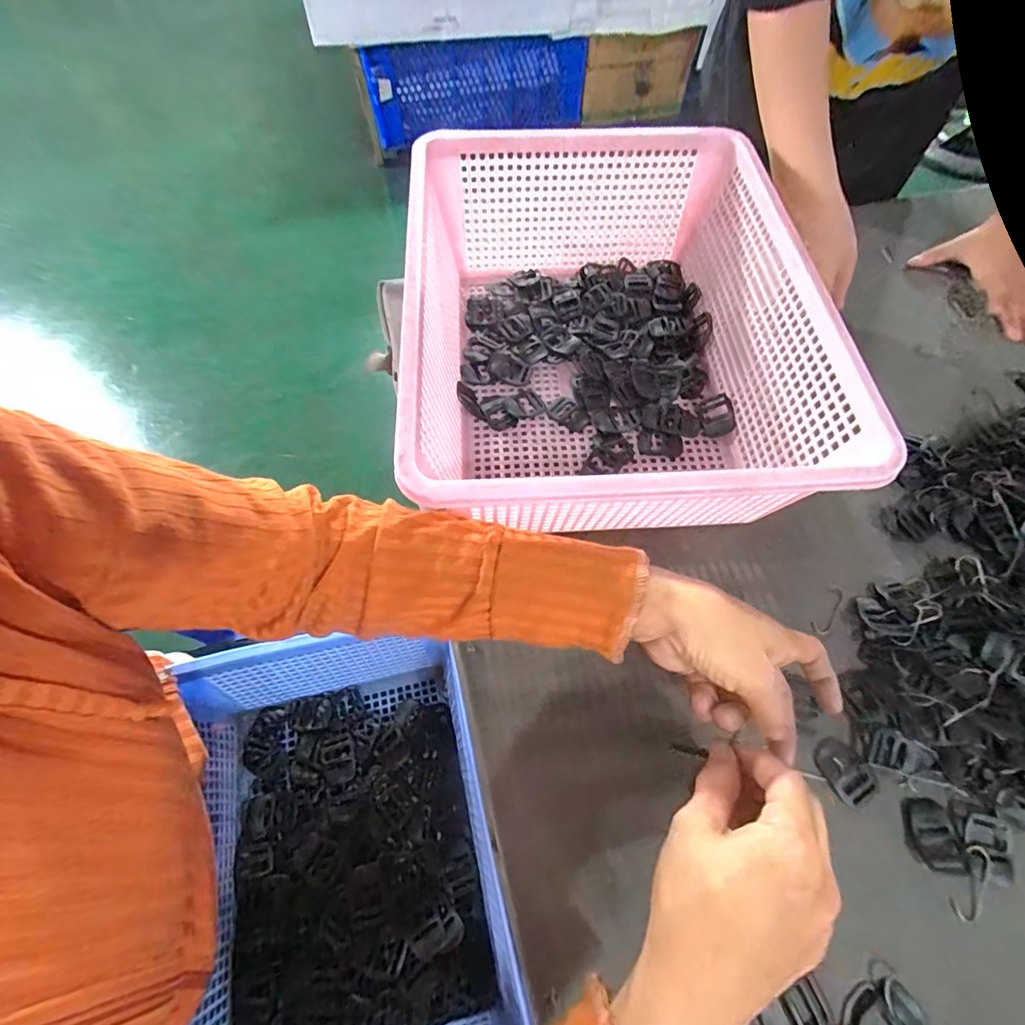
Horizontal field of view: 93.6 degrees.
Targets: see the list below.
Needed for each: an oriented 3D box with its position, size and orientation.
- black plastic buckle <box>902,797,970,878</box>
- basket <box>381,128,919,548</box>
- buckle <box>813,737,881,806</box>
[{"bbox_3d":[0.260,0.201,0.298,0.034,0.009,0.041,-11,64,-6],"label":"black plastic buckle"},{"bbox_3d":[0.073,-0.154,0.411,0.294,0.133,0.381,-3,63,-2],"label":"basket"},{"bbox_3d":[0.219,0.170,0.315,0.028,0.007,0.040,-32,68,-15],"label":"buckle"}]

